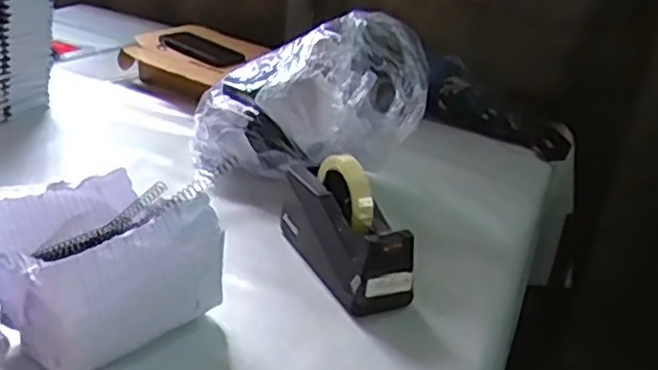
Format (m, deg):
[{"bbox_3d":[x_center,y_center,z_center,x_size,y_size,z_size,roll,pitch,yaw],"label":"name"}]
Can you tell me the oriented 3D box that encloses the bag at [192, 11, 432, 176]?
[{"bbox_3d":[-0.031,-0.116,0.949,0.292,0.235,0.174,21,28,25],"label":"bag"}]

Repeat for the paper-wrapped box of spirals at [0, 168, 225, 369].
[{"bbox_3d":[-0.237,0.065,0.660,0.212,0.124,0.172,26,31,34],"label":"paper-wrapped box of spirals"}]

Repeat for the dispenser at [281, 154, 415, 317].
[{"bbox_3d":[0.016,0.043,0.777,0.070,0.117,0.196,-8,29,-30],"label":"dispenser"}]

